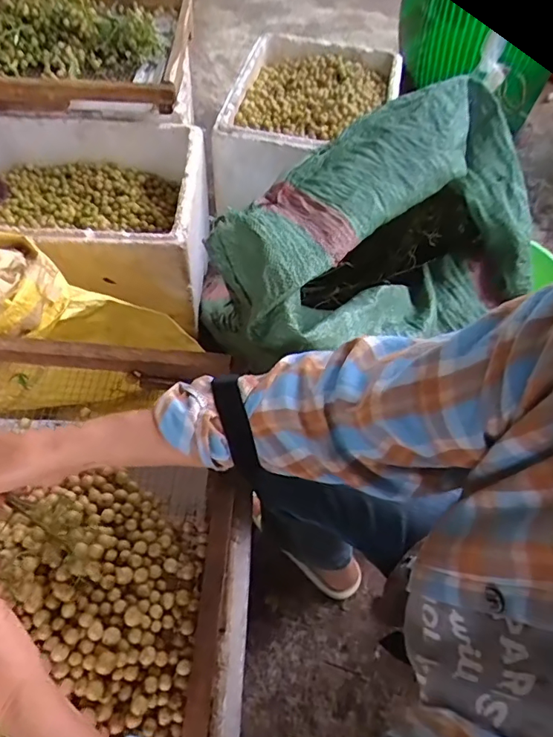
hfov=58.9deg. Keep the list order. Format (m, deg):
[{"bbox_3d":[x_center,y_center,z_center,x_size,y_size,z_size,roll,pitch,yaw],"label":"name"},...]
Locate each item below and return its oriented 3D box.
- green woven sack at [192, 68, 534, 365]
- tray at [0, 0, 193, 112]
[{"bbox_3d":[0.126,-0.135,0.550,0.388,0.239,0.170,-24,60,-19],"label":"green woven sack"},{"bbox_3d":[-0.513,-0.738,1.088,0.594,0.089,0.527,1,55,-3],"label":"tray"}]

